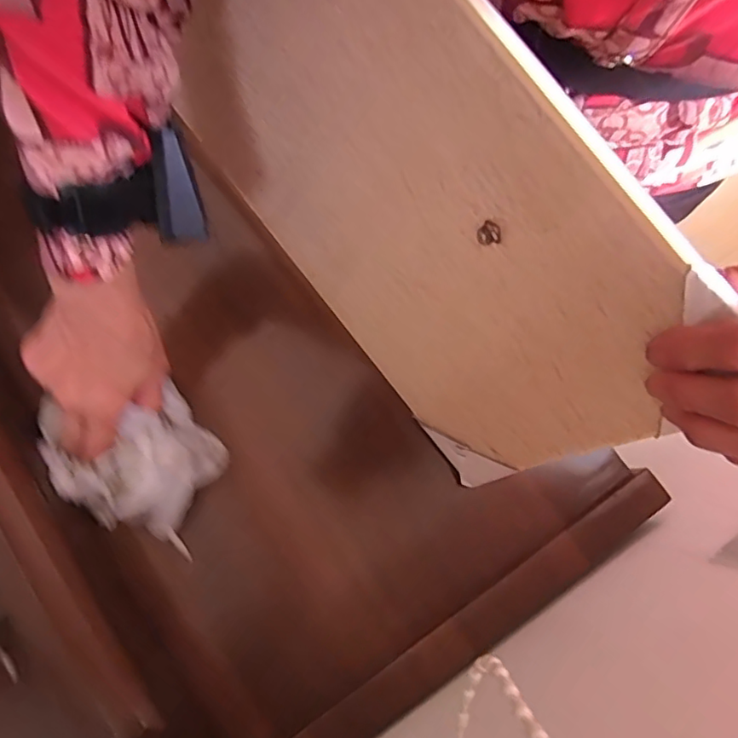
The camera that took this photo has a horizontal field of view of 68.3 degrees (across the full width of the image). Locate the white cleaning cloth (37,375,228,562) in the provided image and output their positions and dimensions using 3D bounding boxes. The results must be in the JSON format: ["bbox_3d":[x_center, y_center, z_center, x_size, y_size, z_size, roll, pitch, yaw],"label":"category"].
[{"bbox_3d":[-0.179,0.066,0.409,0.105,0.050,0.141,-40,81,-10],"label":"white cleaning cloth"}]

